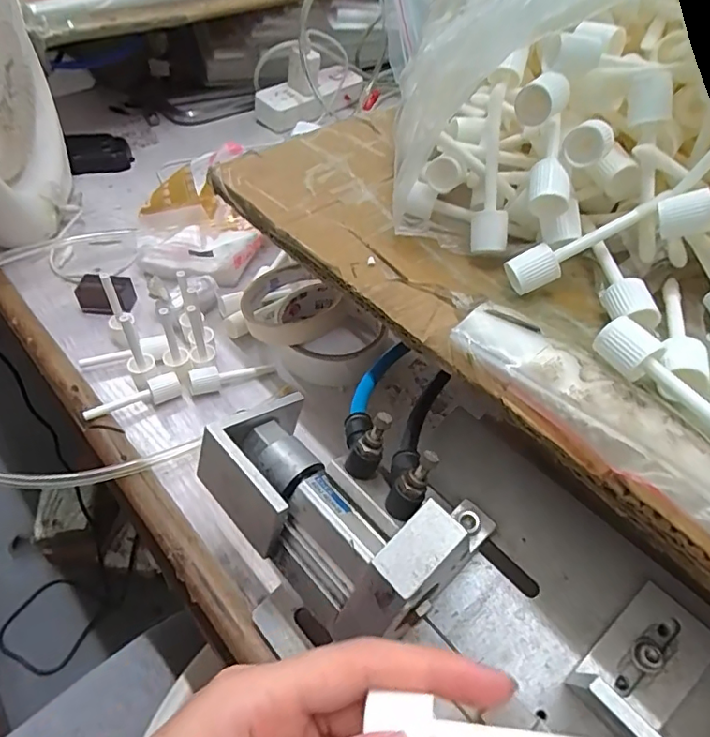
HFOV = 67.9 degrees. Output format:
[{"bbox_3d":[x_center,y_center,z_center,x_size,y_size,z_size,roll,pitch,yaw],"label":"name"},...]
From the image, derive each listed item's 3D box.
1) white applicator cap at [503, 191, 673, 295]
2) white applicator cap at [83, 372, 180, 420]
[{"bbox_3d":[0.111,-0.060,0.253,0.079,0.013,0.016,-28,53,2],"label":"white applicator cap"},{"bbox_3d":[-0.154,0.024,0.370,0.064,0.016,0.013,-26,55,-23],"label":"white applicator cap"}]

